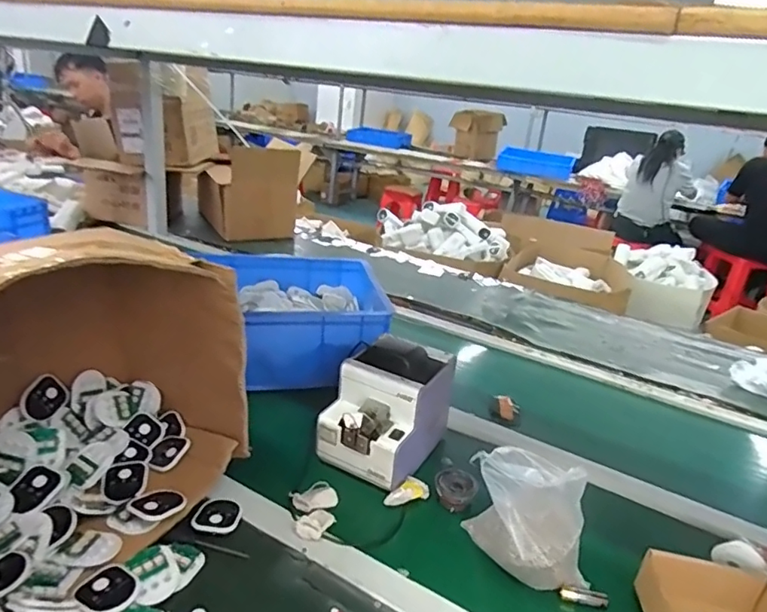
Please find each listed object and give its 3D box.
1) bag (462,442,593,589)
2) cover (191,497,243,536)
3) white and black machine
[{"bbox_3d":[0.156,0.232,0.578,0.140,0.147,0.078,17,24,23],"label":"bag"},{"bbox_3d":[-0.192,0.243,0.620,0.050,0.014,0.046,7,22,-1],"label":"cover"},{"bbox_3d":[0.009,0.138,0.759,0.128,0.148,0.178,18,24,25],"label":"white and black machine"}]

